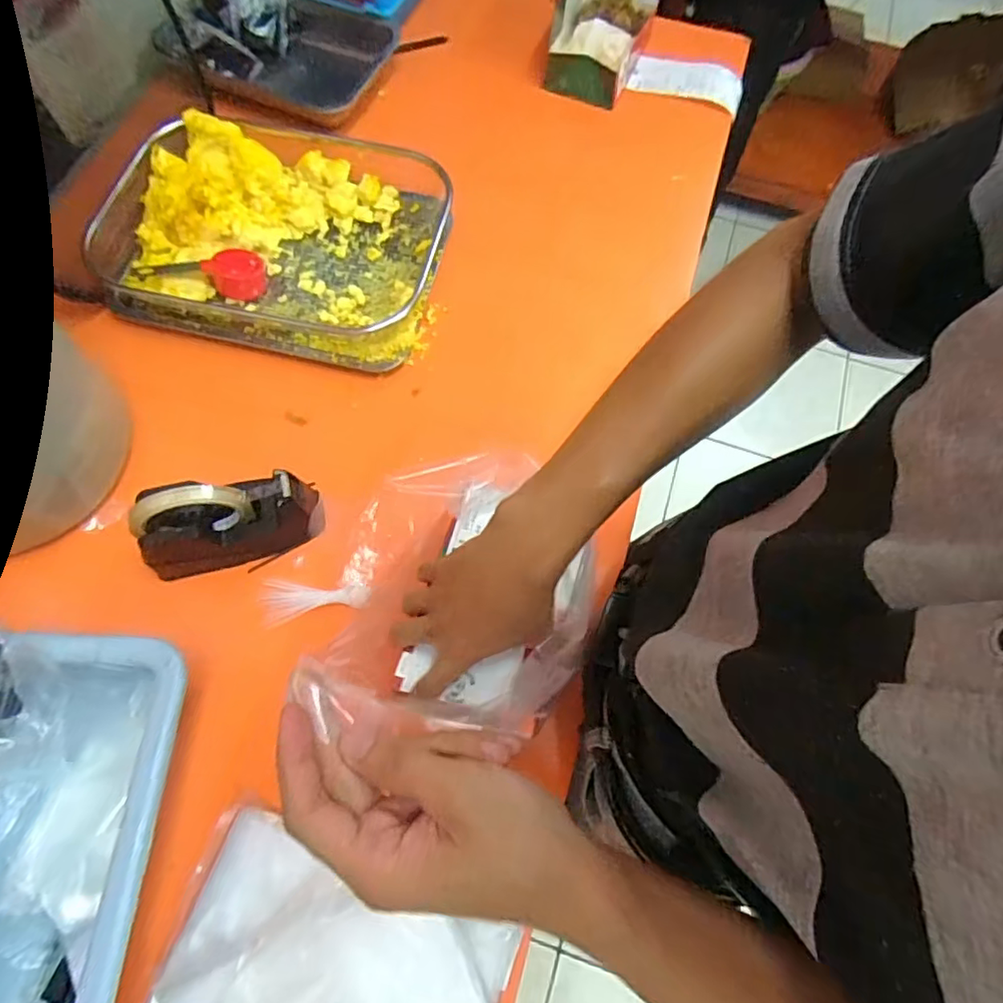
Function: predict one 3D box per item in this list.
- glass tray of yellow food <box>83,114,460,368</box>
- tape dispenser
[{"bbox_3d":[-0.261,-0.312,0.670,0.378,0.066,0.282,12,69,2],"label":"glass tray of yellow food"},{"bbox_3d":[-0.255,0.013,0.527,0.158,0.098,0.075,-16,70,-9],"label":"tape dispenser"}]

